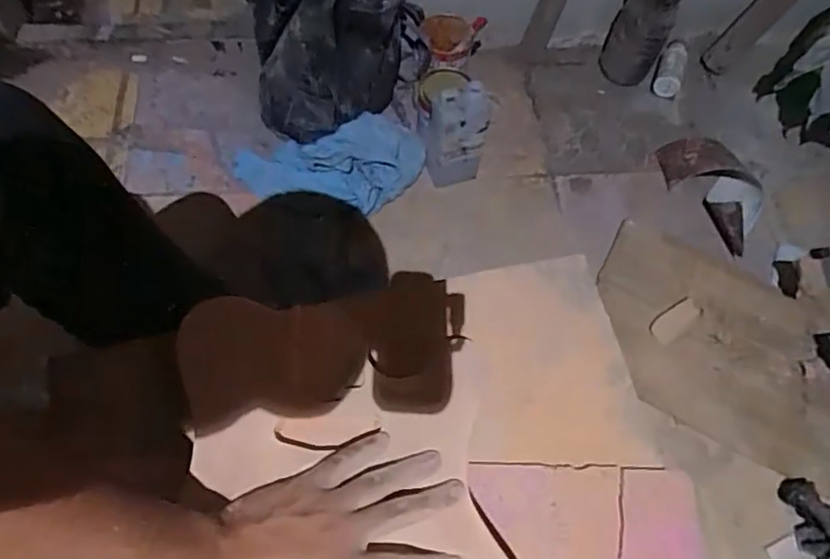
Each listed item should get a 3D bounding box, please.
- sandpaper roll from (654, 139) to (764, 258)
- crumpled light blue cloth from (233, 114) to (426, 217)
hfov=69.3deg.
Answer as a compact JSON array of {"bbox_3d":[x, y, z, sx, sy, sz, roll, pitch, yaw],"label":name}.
[{"bbox_3d":[0.562,-0.170,1.115,0.125,0.057,0.252,-22,66,-13],"label":"sandpaper roll"},{"bbox_3d":[-0.157,-0.214,1.088,0.340,0.092,0.165,-10,64,-8],"label":"crumpled light blue cloth"}]

